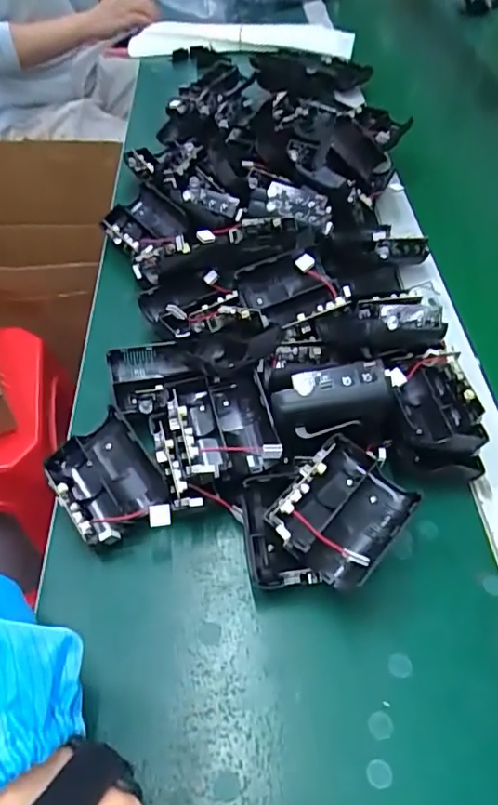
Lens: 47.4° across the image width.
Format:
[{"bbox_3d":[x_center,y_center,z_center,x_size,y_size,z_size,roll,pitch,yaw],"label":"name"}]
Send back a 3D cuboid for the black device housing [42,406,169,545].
[{"bbox_3d":[-0.097,0.058,0.392,0.063,0.047,0.092,-30,56,-22],"label":"black device housing"}]

